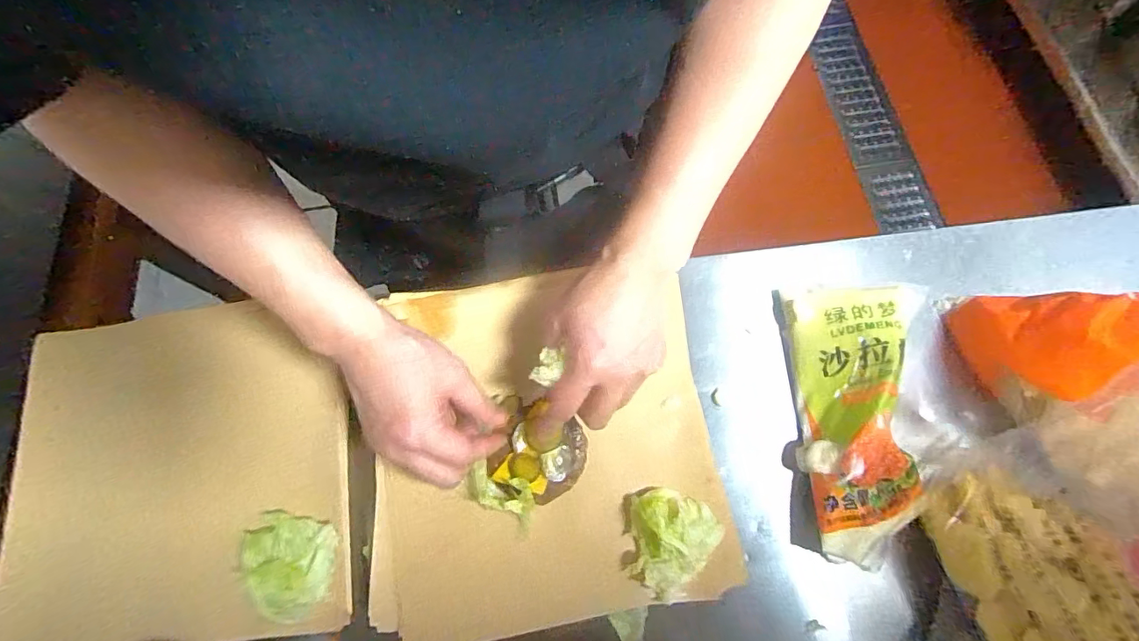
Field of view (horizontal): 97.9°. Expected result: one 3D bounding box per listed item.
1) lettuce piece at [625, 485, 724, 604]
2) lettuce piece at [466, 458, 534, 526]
[{"bbox_3d":[0.080,0.186,0.423,0.075,0.039,0.082,35,75,12],"label":"lettuce piece"},{"bbox_3d":[-0.060,0.152,0.440,0.063,0.021,0.033,26,74,10],"label":"lettuce piece"}]

